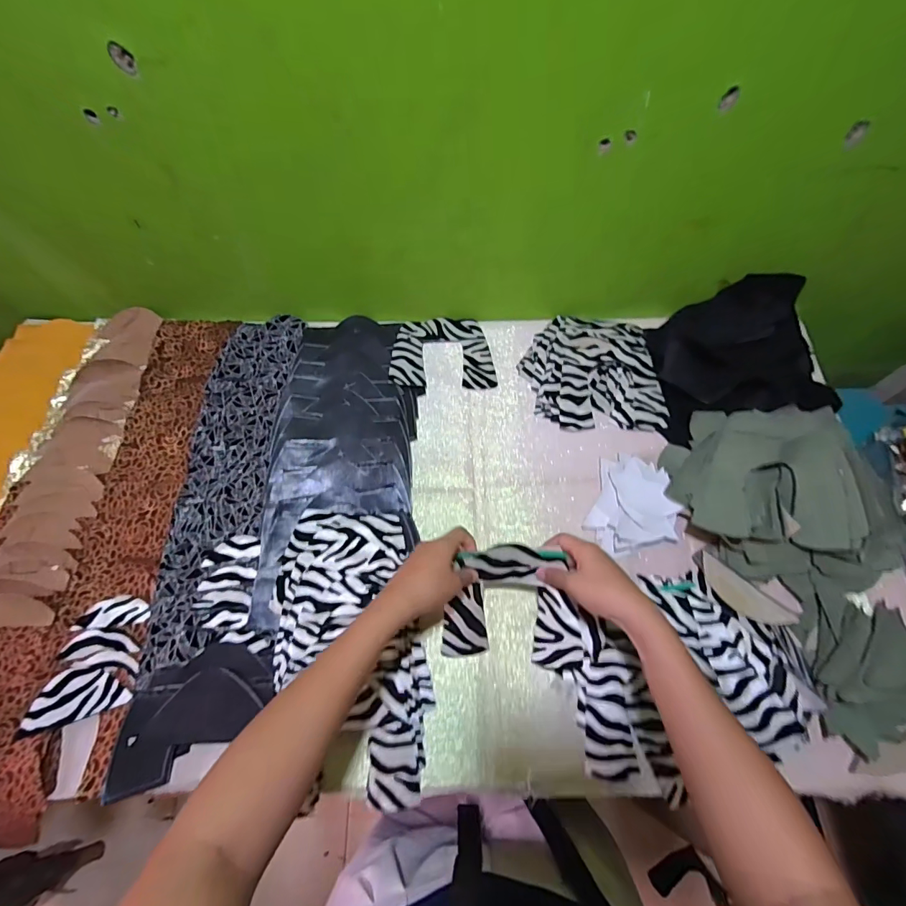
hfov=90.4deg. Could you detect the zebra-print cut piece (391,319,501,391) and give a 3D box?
[{"bbox_3d":[-0.016,-0.152,0.666,0.149,0.019,0.120,-4,66,0],"label":"zebra-print cut piece"}]

